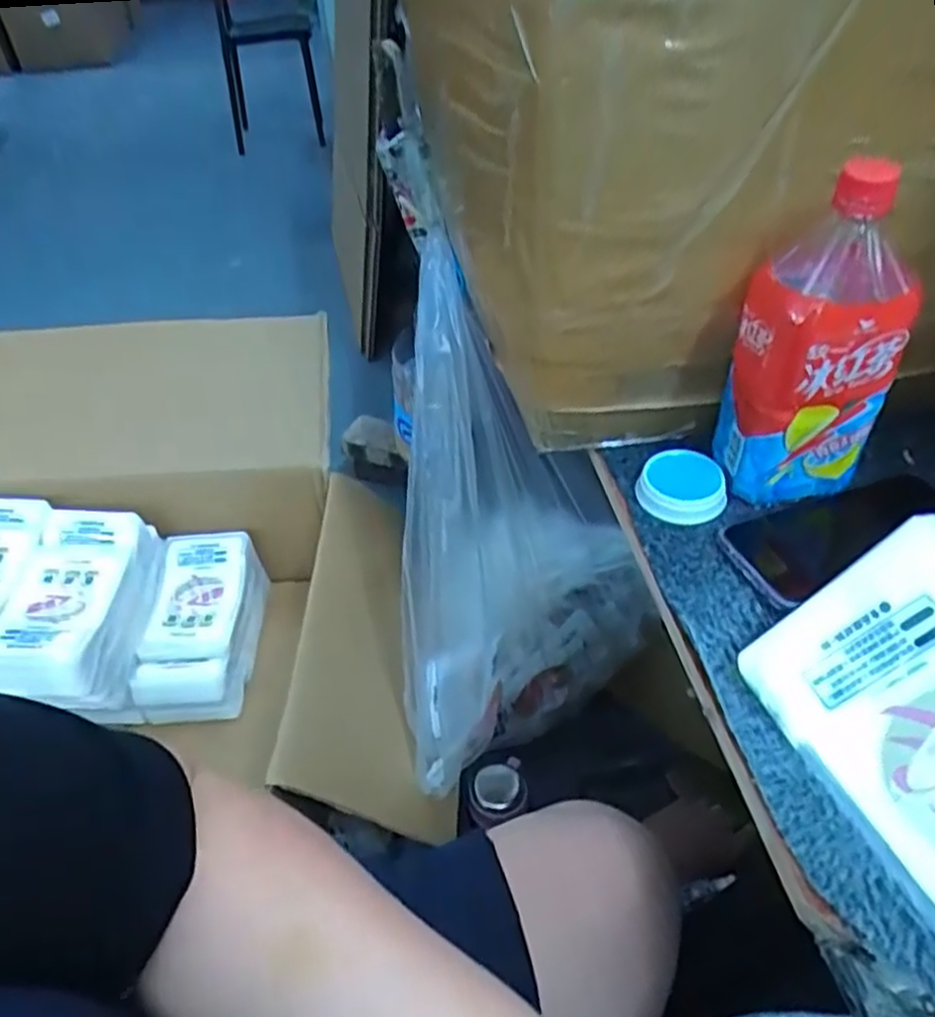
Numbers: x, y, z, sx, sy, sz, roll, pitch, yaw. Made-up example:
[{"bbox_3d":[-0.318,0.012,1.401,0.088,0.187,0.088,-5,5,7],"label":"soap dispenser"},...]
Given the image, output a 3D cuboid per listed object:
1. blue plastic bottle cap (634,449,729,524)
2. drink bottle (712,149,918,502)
[{"bbox_3d":[0.158,-0.018,0.537,0.058,0.021,0.059,-2,43,2],"label":"blue plastic bottle cap"},{"bbox_3d":[0.216,-0.099,0.466,0.081,0.200,0.062,-10,43,-6],"label":"drink bottle"}]

